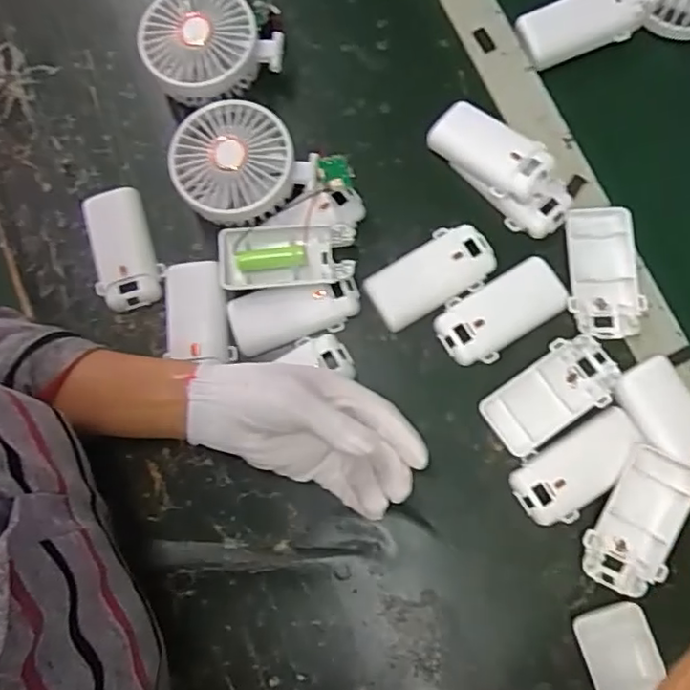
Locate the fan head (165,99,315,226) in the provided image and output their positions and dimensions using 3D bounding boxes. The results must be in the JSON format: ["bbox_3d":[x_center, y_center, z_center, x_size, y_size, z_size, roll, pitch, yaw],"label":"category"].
[{"bbox_3d":[-0.079,-0.129,0.445,0.092,0.042,0.084,0,78,2],"label":"fan head"}]

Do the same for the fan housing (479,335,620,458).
[{"bbox_3d":[0.142,0.034,0.419,0.094,0.015,0.049,-36,79,-5],"label":"fan housing"}]

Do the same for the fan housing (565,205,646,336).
[{"bbox_3d":[0.186,-0.053,0.437,0.051,0.011,0.096,-2,78,2],"label":"fan housing"}]

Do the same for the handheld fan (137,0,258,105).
[{"bbox_3d":[-0.114,-0.264,0.482,0.086,0.051,0.167,-4,66,0],"label":"handheld fan"}]

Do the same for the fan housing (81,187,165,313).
[{"bbox_3d":[-0.170,-0.073,0.459,0.050,0.018,0.094,-21,78,-2],"label":"fan housing"}]

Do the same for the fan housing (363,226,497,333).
[{"bbox_3d":[0.064,-0.052,0.444,0.092,0.013,0.049,-33,79,-5],"label":"fan housing"}]

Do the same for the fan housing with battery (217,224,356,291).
[{"bbox_3d":[-0.042,-0.062,0.439,0.095,0.023,0.043,-4,78,1],"label":"fan housing with battery"}]

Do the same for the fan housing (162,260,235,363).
[{"bbox_3d":[-0.112,-0.024,0.458,0.050,0.018,0.074,-9,78,0],"label":"fan housing"}]

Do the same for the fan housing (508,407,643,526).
[{"bbox_3d":[0.158,0.085,0.410,0.089,0.019,0.049,-29,79,-4],"label":"fan housing"}]

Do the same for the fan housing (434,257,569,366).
[{"bbox_3d":[0.113,-0.023,0.435,0.094,0.011,0.050,-26,79,-3],"label":"fan housing"}]

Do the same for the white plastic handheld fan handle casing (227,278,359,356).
[{"bbox_3d":[-0.036,-0.025,0.436,0.093,0.016,0.041,-16,78,-1],"label":"white plastic handheld fan handle casing"}]

